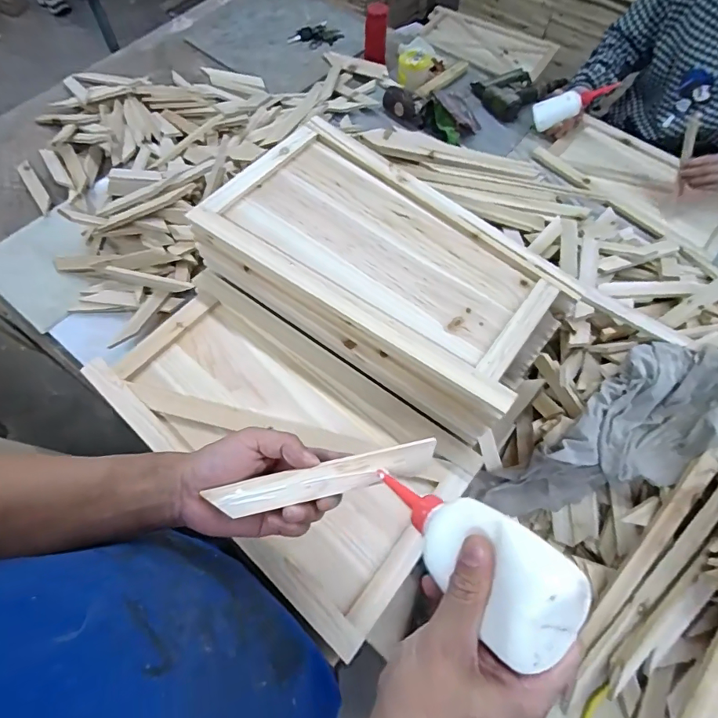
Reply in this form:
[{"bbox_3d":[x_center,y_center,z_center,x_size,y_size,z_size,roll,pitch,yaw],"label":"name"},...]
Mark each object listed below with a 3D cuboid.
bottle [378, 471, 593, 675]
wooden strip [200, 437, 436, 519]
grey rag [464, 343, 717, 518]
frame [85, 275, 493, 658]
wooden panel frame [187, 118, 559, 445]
[{"bbox_3d":[0.065,0.122,0.300,0.058,0.042,0.164,-37,30,-18],"label":"bottle"},{"bbox_3d":[-0.027,0.102,0.373,0.186,0.004,0.027,-12,86,-5],"label":"wooden strip"},{"bbox_3d":[0.376,0.104,0.638,0.373,0.067,0.168,-32,68,9],"label":"grey rag"},{"bbox_3d":[-0.102,0.084,0.536,0.436,0.030,0.249,36,68,14],"label":"frame"},{"bbox_3d":[0.029,-0.115,0.602,0.446,0.119,0.245,35,68,13],"label":"wooden panel frame"}]

